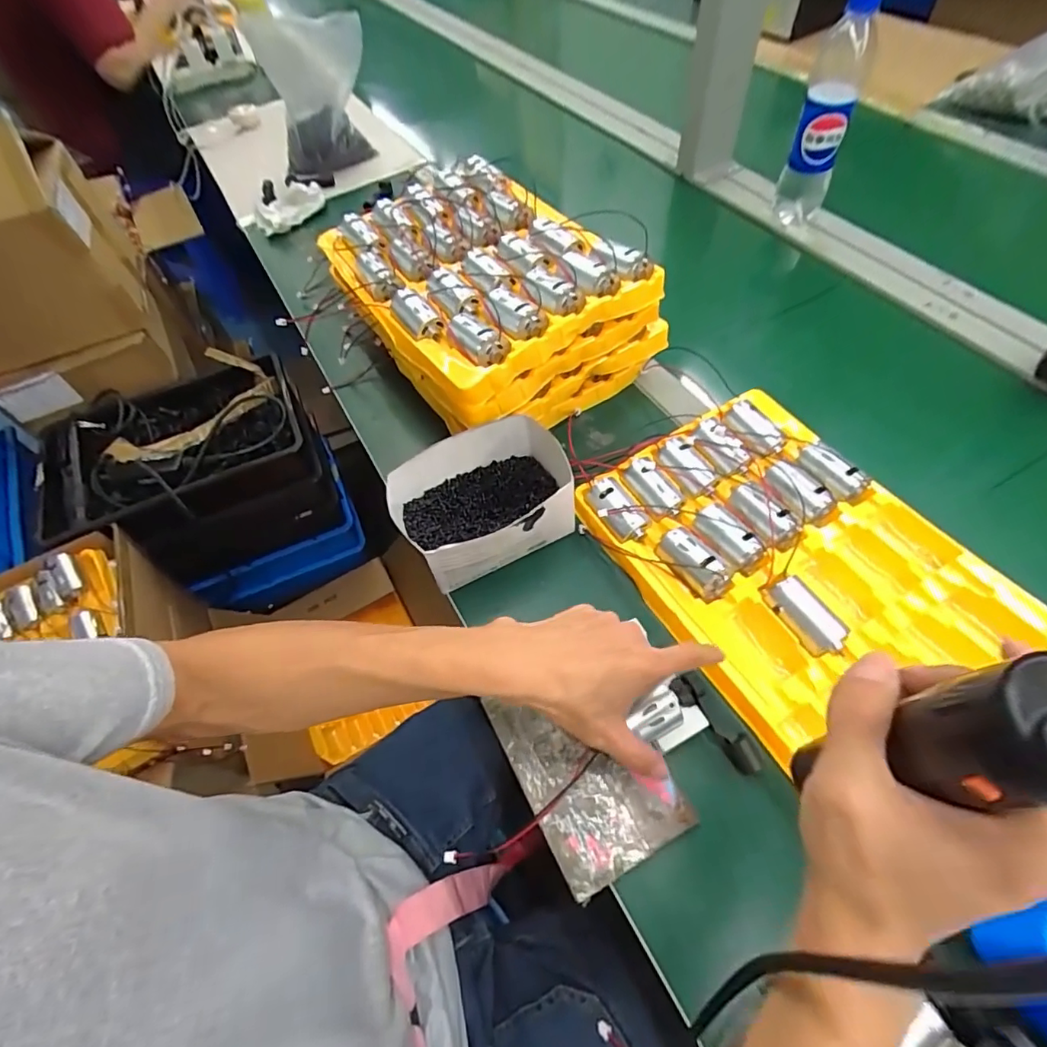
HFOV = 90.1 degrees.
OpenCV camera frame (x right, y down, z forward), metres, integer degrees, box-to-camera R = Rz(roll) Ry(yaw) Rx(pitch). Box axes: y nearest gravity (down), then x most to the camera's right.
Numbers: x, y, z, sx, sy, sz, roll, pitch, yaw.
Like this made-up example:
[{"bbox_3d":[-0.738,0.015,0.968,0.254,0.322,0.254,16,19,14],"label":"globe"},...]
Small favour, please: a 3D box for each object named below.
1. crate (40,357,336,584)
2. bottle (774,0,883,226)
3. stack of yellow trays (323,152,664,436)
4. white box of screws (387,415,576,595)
[{"bbox_3d":[-0.580,-0.087,0.947,0.408,0.241,0.254,-25,59,-11],"label":"crate"},{"bbox_3d":[0.376,-0.506,0.647,0.059,0.232,0.054,20,62,17],"label":"bottle"},{"bbox_3d":[-0.041,-0.250,0.578,0.248,0.130,0.310,-32,61,-15],"label":"stack of yellow trays"},{"bbox_3d":[-0.025,-0.023,0.476,0.162,0.072,0.110,-28,60,-12],"label":"white box of screws"}]

